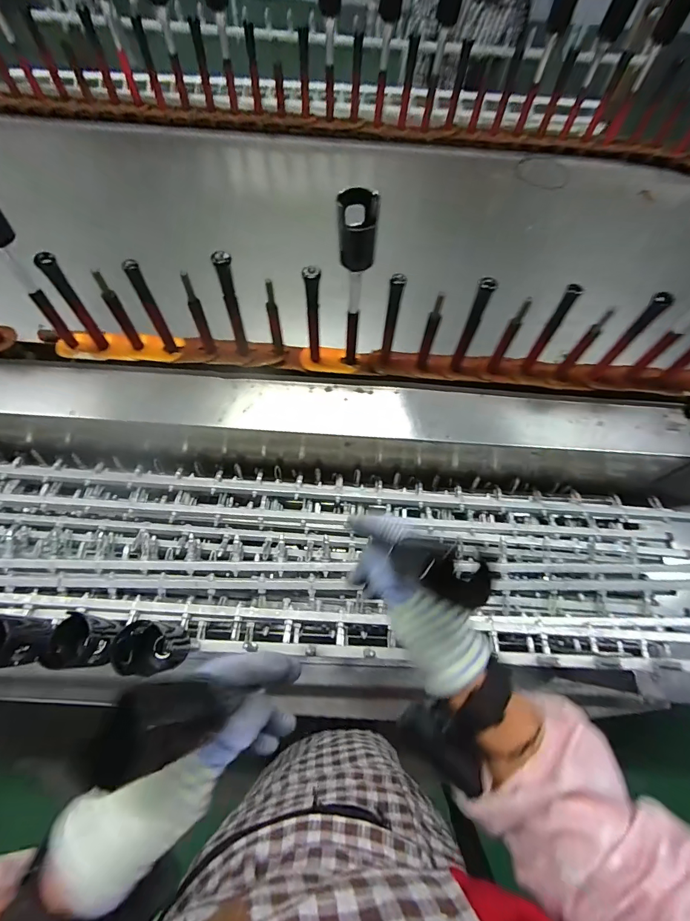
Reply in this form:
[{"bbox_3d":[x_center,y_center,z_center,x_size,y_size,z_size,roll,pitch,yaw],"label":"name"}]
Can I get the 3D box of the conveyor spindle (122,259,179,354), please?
[{"bbox_3d":[-0.250,-0.195,0.521,0.018,0.144,0.017,-32,68,-15],"label":"conveyor spindle"}]

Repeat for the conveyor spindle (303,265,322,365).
[{"bbox_3d":[-0.040,-0.184,0.525,0.018,0.148,0.015,5,63,2],"label":"conveyor spindle"}]

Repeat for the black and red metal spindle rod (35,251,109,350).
[{"bbox_3d":[-0.351,-0.203,0.521,0.020,0.143,0.022,42,70,18],"label":"black and red metal spindle rod"}]

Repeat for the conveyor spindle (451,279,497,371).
[{"bbox_3d":[0.166,-0.173,0.528,0.019,0.153,0.016,18,65,8],"label":"conveyor spindle"}]

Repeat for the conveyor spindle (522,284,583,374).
[{"bbox_3d":[0.272,-0.169,0.534,0.016,0.148,0.022,37,69,16],"label":"conveyor spindle"}]

